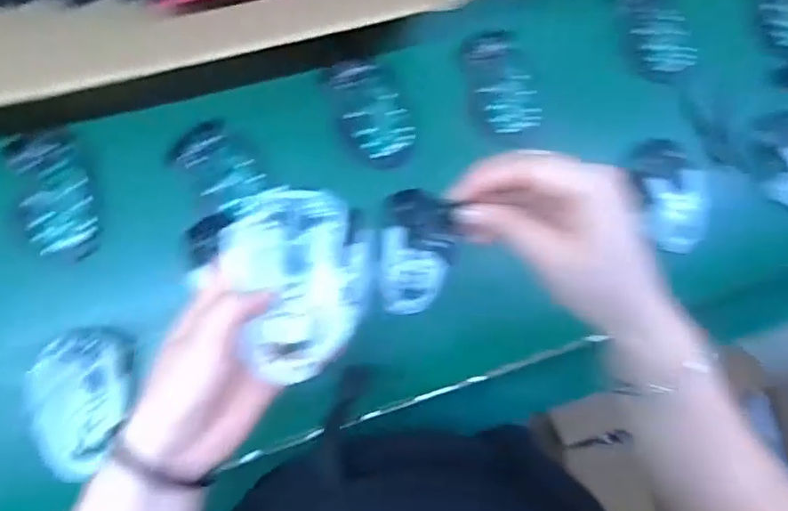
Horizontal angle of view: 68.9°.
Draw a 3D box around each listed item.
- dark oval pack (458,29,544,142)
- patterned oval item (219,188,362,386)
[{"bbox_3d":[0.111,-0.174,0.587,0.070,0.005,0.110,-13,87,-12],"label":"dark oval pack"},{"bbox_3d":[-0.062,0.019,0.356,0.067,0.039,0.110,-11,84,-37],"label":"patterned oval item"}]

